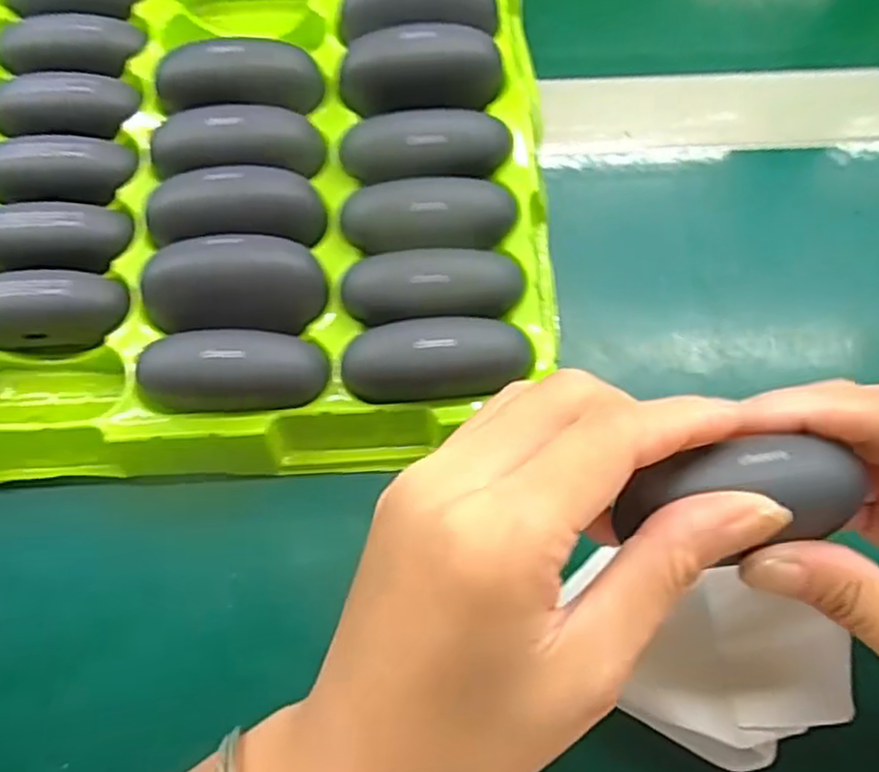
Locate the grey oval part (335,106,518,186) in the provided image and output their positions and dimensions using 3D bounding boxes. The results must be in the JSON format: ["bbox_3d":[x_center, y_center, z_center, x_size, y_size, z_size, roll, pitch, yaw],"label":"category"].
[{"bbox_3d":[-0.005,-0.095,0.277,0.067,0.023,0.029,-3,73,-2],"label":"grey oval part"}]

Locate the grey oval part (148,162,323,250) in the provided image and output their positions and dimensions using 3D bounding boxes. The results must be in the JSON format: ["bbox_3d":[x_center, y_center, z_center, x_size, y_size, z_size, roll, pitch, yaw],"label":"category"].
[{"bbox_3d":[-0.078,-0.068,0.267,0.064,0.021,0.025,0,73,-1],"label":"grey oval part"}]

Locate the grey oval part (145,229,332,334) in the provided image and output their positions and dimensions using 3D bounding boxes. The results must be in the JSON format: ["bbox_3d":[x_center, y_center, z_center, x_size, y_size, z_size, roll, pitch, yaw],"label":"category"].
[{"bbox_3d":[-0.076,-0.039,0.261,0.064,0.020,0.031,1,73,-1],"label":"grey oval part"}]

